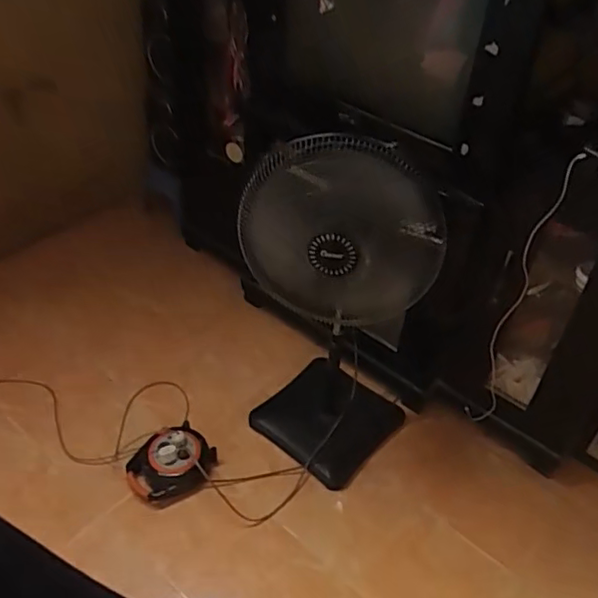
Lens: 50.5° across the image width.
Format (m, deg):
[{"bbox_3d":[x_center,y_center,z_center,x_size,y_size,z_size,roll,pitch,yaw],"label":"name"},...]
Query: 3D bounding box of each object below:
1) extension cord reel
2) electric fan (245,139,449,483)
[{"bbox_3d":[-0.340,0.446,1.711,0.237,0.088,0.179,-14,45,-19],"label":"extension cord reel"},{"bbox_3d":[0.112,0.015,1.622,0.407,1.012,0.455,16,44,14],"label":"electric fan"}]

